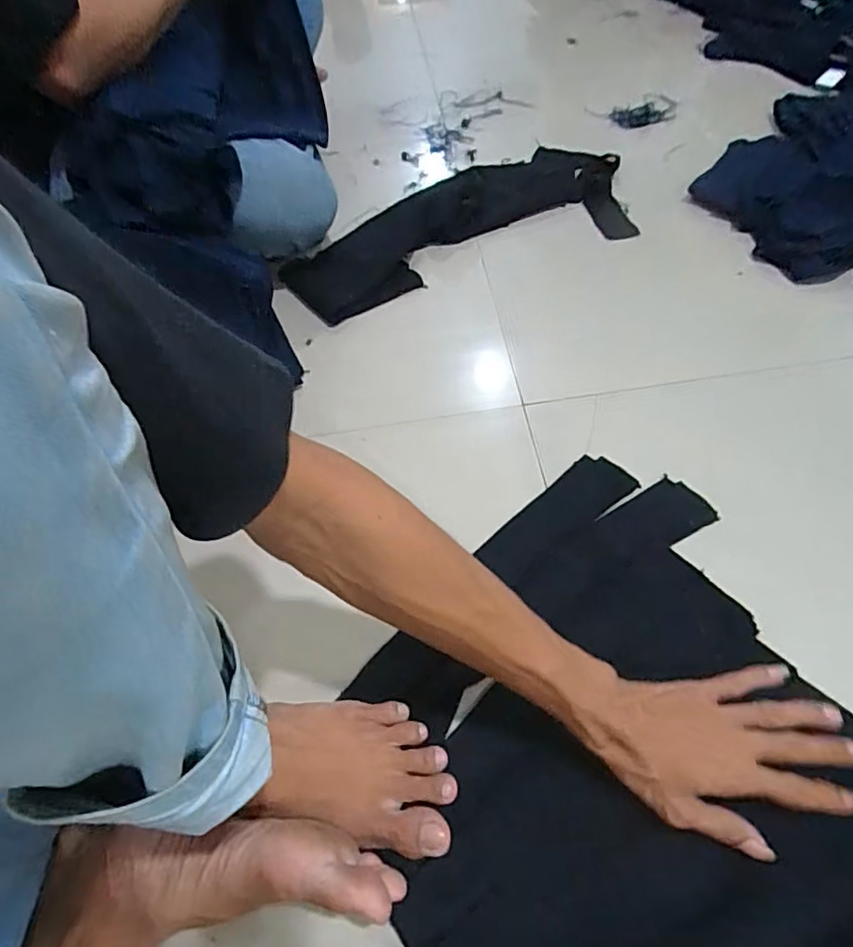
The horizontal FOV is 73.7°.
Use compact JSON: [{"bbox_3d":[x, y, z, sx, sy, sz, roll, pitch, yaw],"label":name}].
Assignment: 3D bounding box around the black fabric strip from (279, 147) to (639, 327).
[{"bbox_3d":[0.053,-0.354,0.786,0.510,0.028,0.225,-27,57,-12],"label":"black fabric strip"}]

